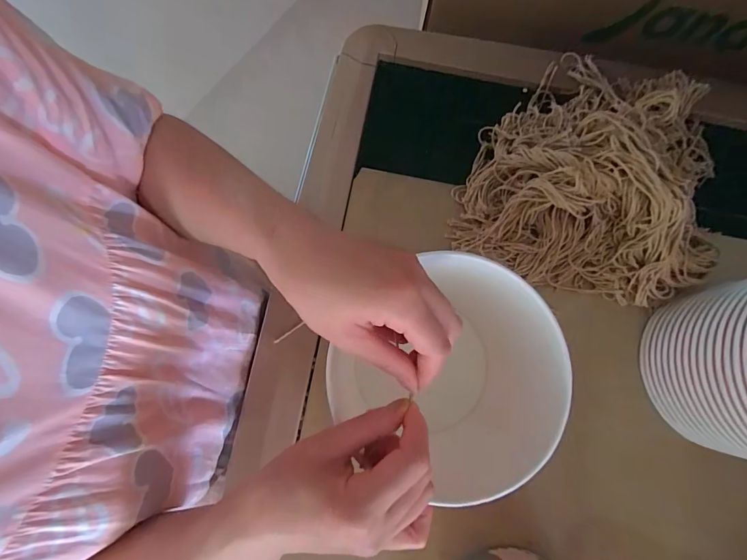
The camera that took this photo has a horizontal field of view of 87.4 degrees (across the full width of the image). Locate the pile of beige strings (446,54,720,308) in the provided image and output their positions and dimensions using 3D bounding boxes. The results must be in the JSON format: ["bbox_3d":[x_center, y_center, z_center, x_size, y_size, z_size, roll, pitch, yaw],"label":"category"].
[{"bbox_3d":[0.233,-0.122,0.388,0.228,0.085,0.243,25,80,2],"label":"pile of beige strings"}]

